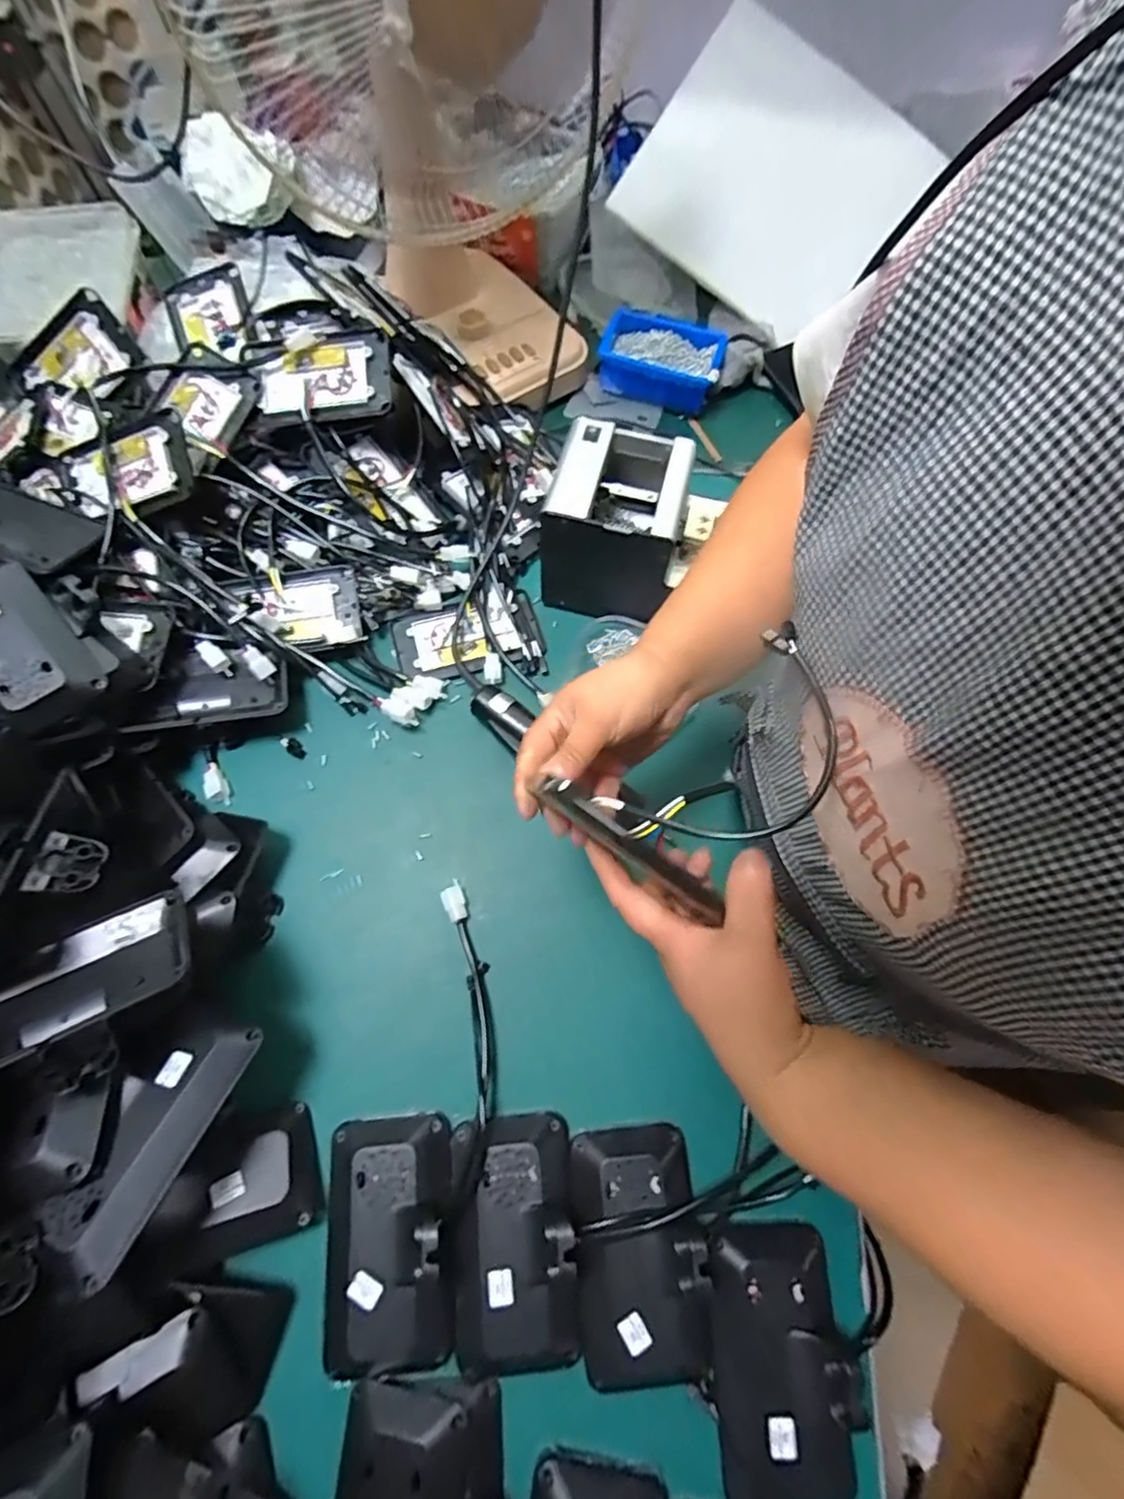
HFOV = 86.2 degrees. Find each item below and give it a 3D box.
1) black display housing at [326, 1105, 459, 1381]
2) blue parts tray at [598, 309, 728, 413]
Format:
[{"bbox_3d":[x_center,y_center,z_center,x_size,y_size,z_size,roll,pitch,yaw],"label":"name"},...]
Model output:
[{"bbox_3d":[-0.131,0.366,0.441,0.094,0.041,0.161,-4,70,-2],"label":"black display housing"},{"bbox_3d":[0.128,-0.509,0.781,0.154,0.047,0.119,11,70,3],"label":"blue parts tray"}]

